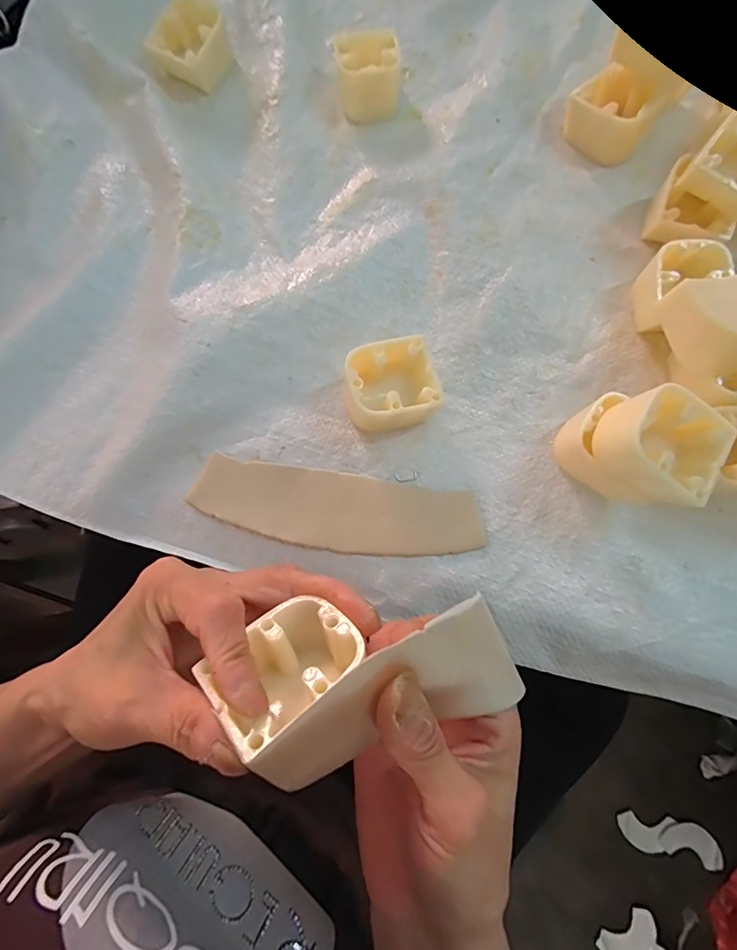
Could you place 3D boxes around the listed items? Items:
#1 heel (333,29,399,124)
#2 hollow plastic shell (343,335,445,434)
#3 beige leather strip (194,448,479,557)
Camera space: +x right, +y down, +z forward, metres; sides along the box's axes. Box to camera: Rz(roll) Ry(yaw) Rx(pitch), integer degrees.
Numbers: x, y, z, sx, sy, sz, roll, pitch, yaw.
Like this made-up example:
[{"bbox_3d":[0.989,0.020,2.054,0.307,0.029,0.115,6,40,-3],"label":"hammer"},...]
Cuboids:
[{"bbox_3d":[0.000,-0.312,0.365,0.046,0.032,0.046,-8,76,-1],"label":"heel"},{"bbox_3d":[0.014,-0.055,0.300,0.058,0.032,0.051,-16,76,-3],"label":"hollow plastic shell"},{"bbox_3d":[-0.020,0.023,0.295,0.179,0.006,0.048,9,76,3],"label":"beige leather strip"}]

